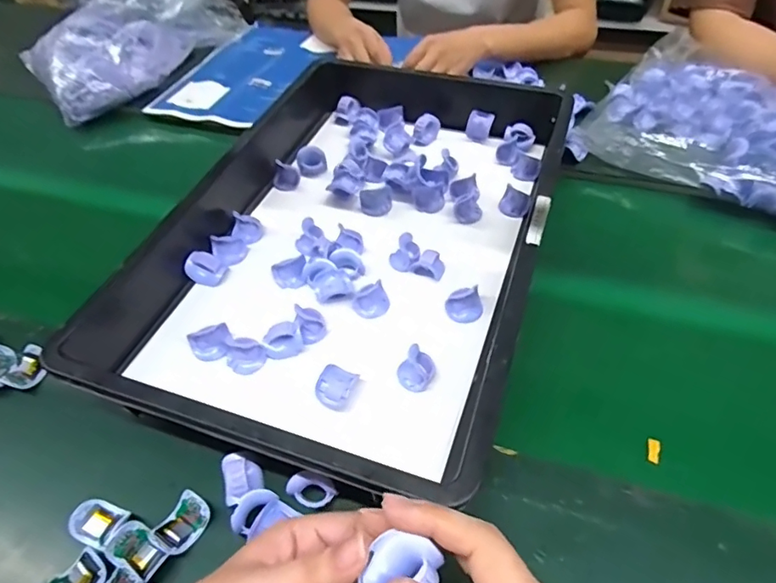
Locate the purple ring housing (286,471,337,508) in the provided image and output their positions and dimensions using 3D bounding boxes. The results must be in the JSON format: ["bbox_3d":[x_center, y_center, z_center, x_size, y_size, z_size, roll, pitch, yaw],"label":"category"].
[{"bbox_3d":[-0.058,0.154,0.401,0.036,0.026,0.019,11,51,12],"label":"purple ring housing"}]

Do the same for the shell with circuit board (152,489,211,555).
[{"bbox_3d":[-0.156,0.176,0.395,0.029,0.010,0.038,28,56,24],"label":"shell with circuit board"}]

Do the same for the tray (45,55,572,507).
[{"bbox_3d":[-0.020,-0.090,0.571,0.365,0.078,0.589,14,52,14],"label":"tray"}]

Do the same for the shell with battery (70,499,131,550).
[{"bbox_3d":[-0.221,0.176,0.396,0.040,0.012,0.030,18,53,17],"label":"shell with battery"}]

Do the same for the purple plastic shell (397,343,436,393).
[{"bbox_3d":[0.026,0.069,0.465,0.031,0.023,0.032,-1,49,1],"label":"purple plastic shell"}]

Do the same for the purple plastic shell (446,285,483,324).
[{"bbox_3d":[0.077,0.014,0.513,0.036,0.028,0.022,-15,51,-10],"label":"purple plastic shell"}]

